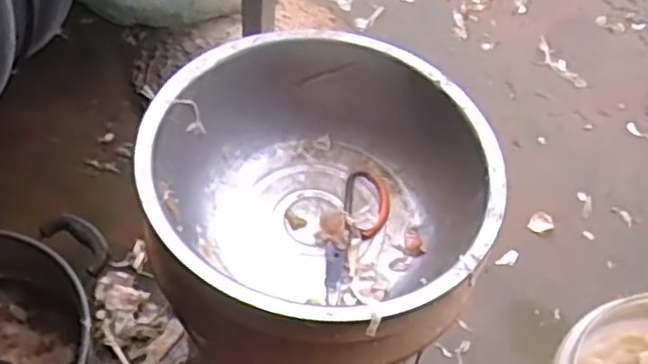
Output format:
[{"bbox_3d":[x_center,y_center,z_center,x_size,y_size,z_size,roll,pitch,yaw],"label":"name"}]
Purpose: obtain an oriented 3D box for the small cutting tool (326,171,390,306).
[{"bbox_3d":[0.032,0.051,0.675,0.047,0.010,0.156,15,55,6],"label":"small cutting tool"}]

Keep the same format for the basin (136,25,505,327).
[{"bbox_3d":[-0.004,0.006,0.634,0.291,0.112,0.298,2,55,-3],"label":"basin"}]

